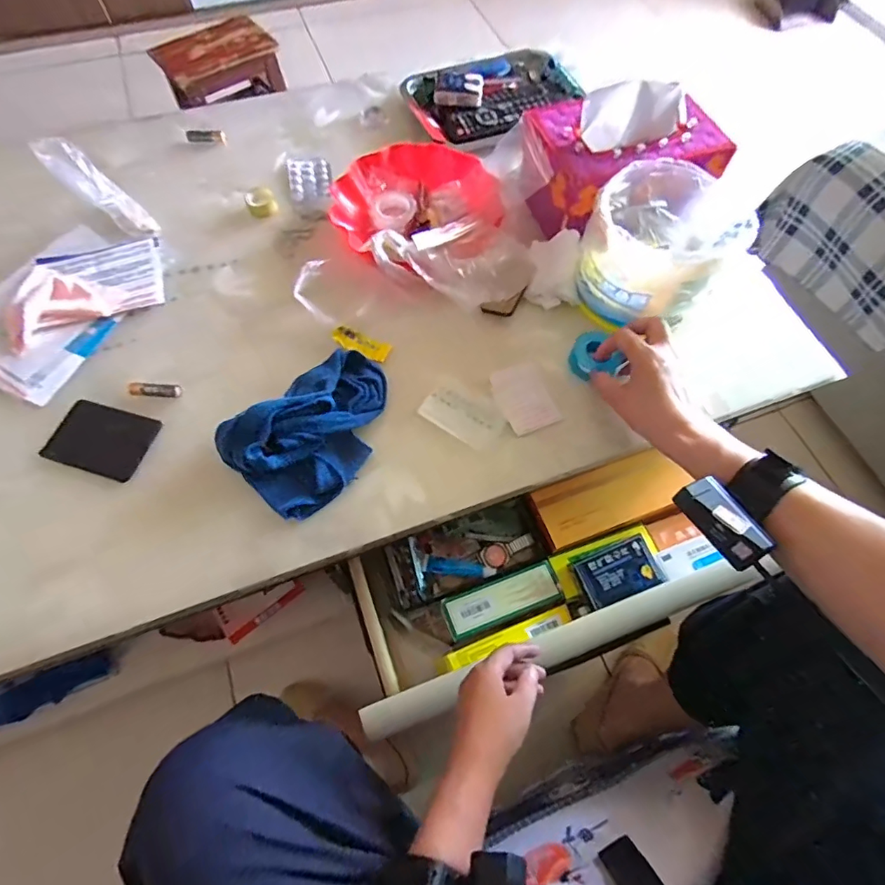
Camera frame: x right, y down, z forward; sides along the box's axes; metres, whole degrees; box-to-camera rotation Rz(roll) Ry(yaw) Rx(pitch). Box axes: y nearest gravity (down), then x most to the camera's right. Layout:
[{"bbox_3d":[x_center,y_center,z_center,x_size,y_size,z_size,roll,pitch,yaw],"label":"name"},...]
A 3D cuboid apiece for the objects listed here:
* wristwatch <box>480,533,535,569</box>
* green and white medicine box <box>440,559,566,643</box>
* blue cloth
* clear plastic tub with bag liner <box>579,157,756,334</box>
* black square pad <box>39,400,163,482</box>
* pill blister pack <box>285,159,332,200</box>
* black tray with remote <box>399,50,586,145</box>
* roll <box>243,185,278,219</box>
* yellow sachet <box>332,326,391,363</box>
[{"bbox_3d":[0.084,0.138,0.641,0.070,0.012,0.032,-26,69,-13],"label":"wristwatch"},{"bbox_3d":[0.074,0.194,0.601,0.145,0.032,0.053,-18,67,-10],"label":"green and white medicine box"},{"bbox_3d":[-0.113,-0.018,0.458,0.167,0.041,0.115,-39,72,-18],"label":"blue cloth"},{"bbox_3d":[0.225,-0.206,0.525,0.148,0.103,0.140,-40,72,-18],"label":"clear plastic tub with bag liner"},{"bbox_3d":[-0.332,-0.004,0.476,0.096,0.007,0.065,15,65,5],"label":"black square pad"},{"bbox_3d":[-0.175,-0.351,0.648,0.055,0.005,0.070,-12,66,-7],"label":"pill blister pack"},{"bbox_3d":[0.069,-0.510,0.705,0.241,0.044,0.169,-22,68,-12],"label":"black tray with remote"},{"bbox_3d":[-0.228,-0.303,0.616,0.036,0.019,0.039,1,65,-1],"label":"roll"},{"bbox_3d":[-0.088,-0.104,0.523,0.062,0.010,0.026,19,66,7],"label":"yellow sachet"}]

